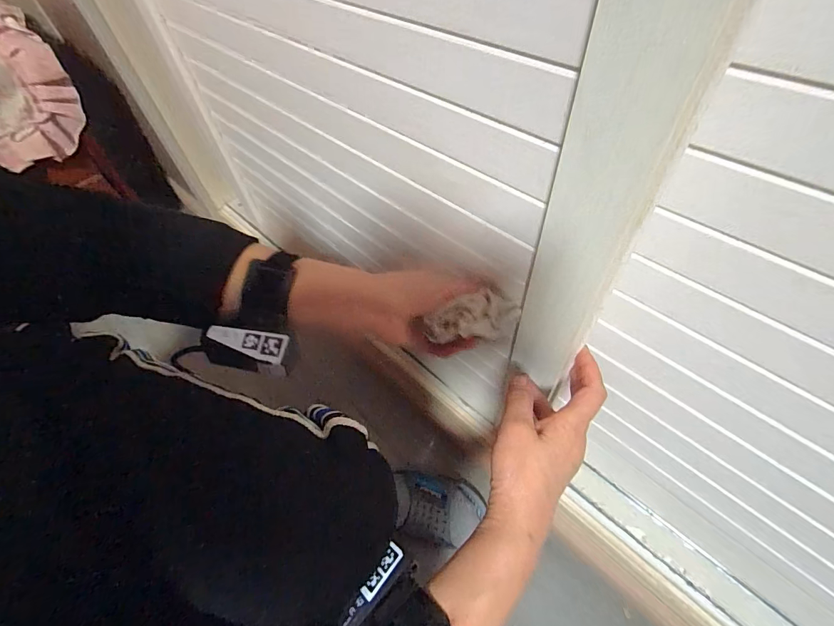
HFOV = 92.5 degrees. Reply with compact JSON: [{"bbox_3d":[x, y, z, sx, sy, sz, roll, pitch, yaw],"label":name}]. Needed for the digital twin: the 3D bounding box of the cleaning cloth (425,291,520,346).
[{"bbox_3d":[0.050,0.008,0.360,0.082,0.034,0.033,-12,56,8],"label":"cleaning cloth"}]

